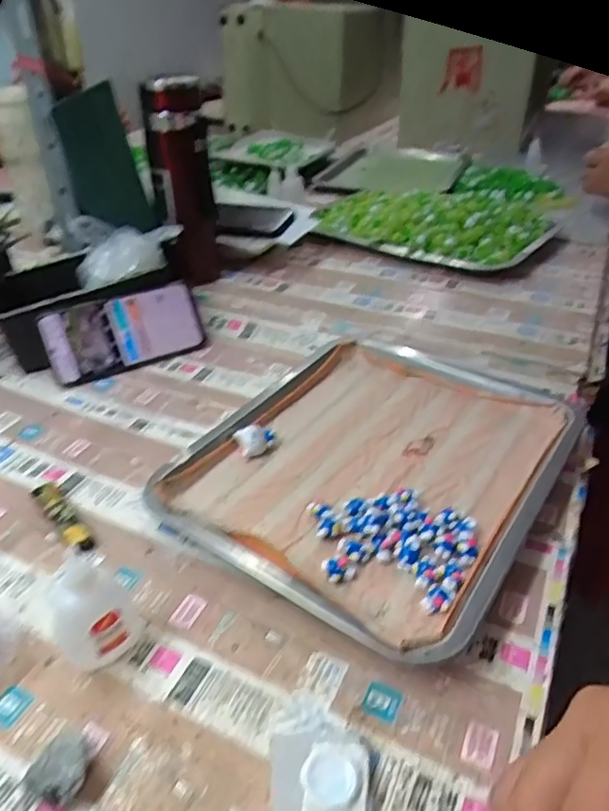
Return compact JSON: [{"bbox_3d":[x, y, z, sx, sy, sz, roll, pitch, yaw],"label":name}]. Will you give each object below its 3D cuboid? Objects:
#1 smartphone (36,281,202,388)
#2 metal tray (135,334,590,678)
[{"bbox_3d":[-0.193,-0.080,0.625,0.160,0.077,0.006,-18,10,-21],"label":"smartphone"},{"bbox_3d":[0.058,0.045,0.493,0.267,0.034,0.308,23,41,28],"label":"metal tray"}]

